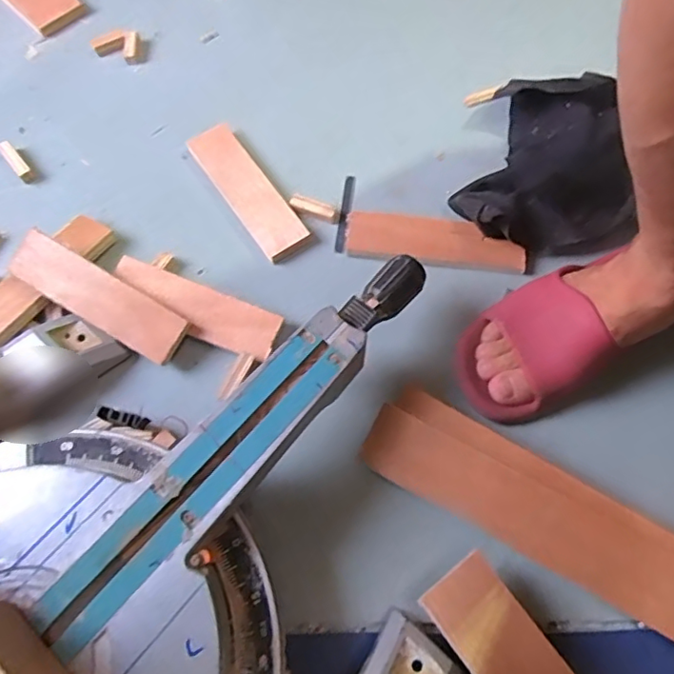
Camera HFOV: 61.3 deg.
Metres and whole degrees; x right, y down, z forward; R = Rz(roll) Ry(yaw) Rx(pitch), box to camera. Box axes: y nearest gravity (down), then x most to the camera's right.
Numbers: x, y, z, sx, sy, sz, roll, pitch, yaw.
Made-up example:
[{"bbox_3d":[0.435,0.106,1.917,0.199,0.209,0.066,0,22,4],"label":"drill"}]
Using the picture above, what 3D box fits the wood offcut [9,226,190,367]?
[{"bbox_3d":[-0.233,-0.038,0.556,0.179,0.010,0.053,30,94,3],"label":"wood offcut"}]

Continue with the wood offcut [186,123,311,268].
[{"bbox_3d":[-0.102,-0.166,0.637,0.055,0.019,0.186,-32,72,-14],"label":"wood offcut"}]

